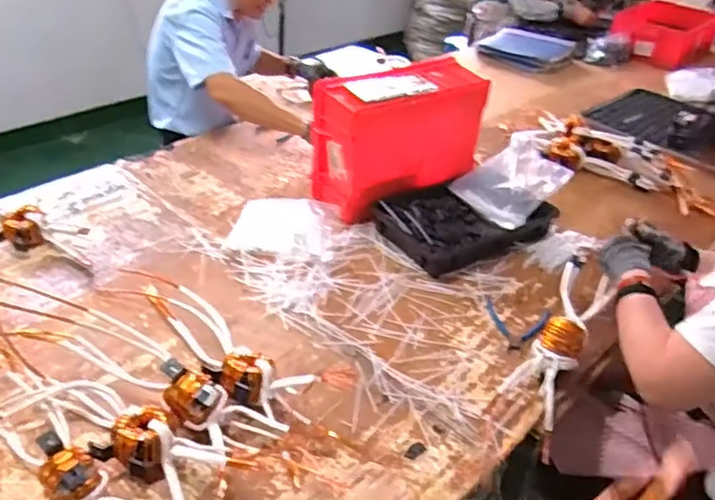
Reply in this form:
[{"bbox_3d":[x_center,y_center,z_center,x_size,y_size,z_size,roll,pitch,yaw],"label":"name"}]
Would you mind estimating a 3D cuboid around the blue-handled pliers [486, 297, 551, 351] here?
[{"bbox_3d":[0.297,0.142,1.153,0.121,0.008,0.124,9,36,13],"label":"blue-handled pliers"}]

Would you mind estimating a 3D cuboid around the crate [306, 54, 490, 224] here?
[{"bbox_3d":[0.092,-0.260,1.435,0.380,0.288,0.173,-17,41,-25],"label":"crate"}]

